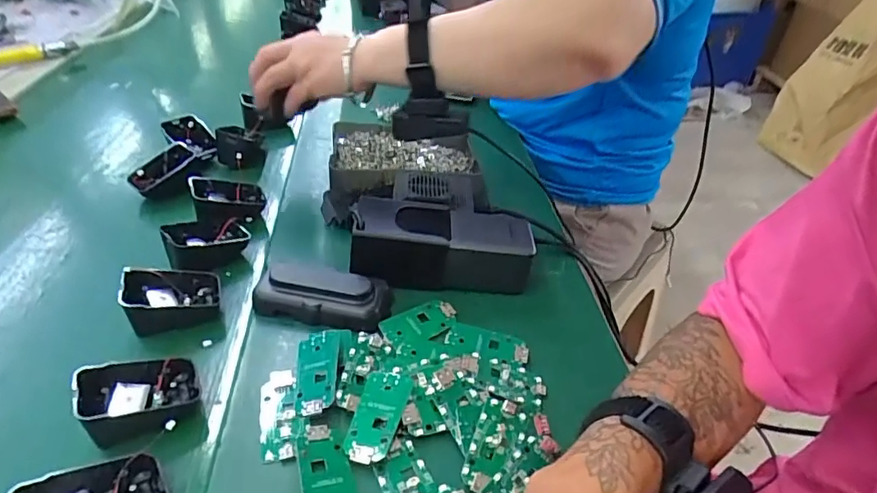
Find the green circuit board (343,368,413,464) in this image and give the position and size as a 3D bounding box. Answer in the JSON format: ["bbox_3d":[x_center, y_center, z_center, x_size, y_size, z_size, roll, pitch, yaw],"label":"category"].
[{"bbox_3d":[-0.039,0.109,0.350,0.028,0.009,0.070,12,38,8],"label":"green circuit board"}]

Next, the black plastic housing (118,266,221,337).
[{"bbox_3d":[-0.209,0.043,0.418,0.065,0.046,0.043,-11,40,-21],"label":"black plastic housing"}]

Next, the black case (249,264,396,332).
[{"bbox_3d":[-0.094,0.037,0.424,0.105,0.029,0.044,5,37,-2],"label":"black case"}]

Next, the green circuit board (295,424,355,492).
[{"bbox_3d":[-0.068,0.137,0.317,0.029,0.005,0.063,-9,40,-19],"label":"green circuit board"}]

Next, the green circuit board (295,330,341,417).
[{"bbox_3d":[-0.085,0.087,0.370,0.029,0.009,0.067,1,37,-6],"label":"green circuit board"}]

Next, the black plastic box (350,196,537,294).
[{"bbox_3d":[0.002,-0.001,0.468,0.152,0.049,0.066,2,37,-6],"label":"black plastic box"}]

